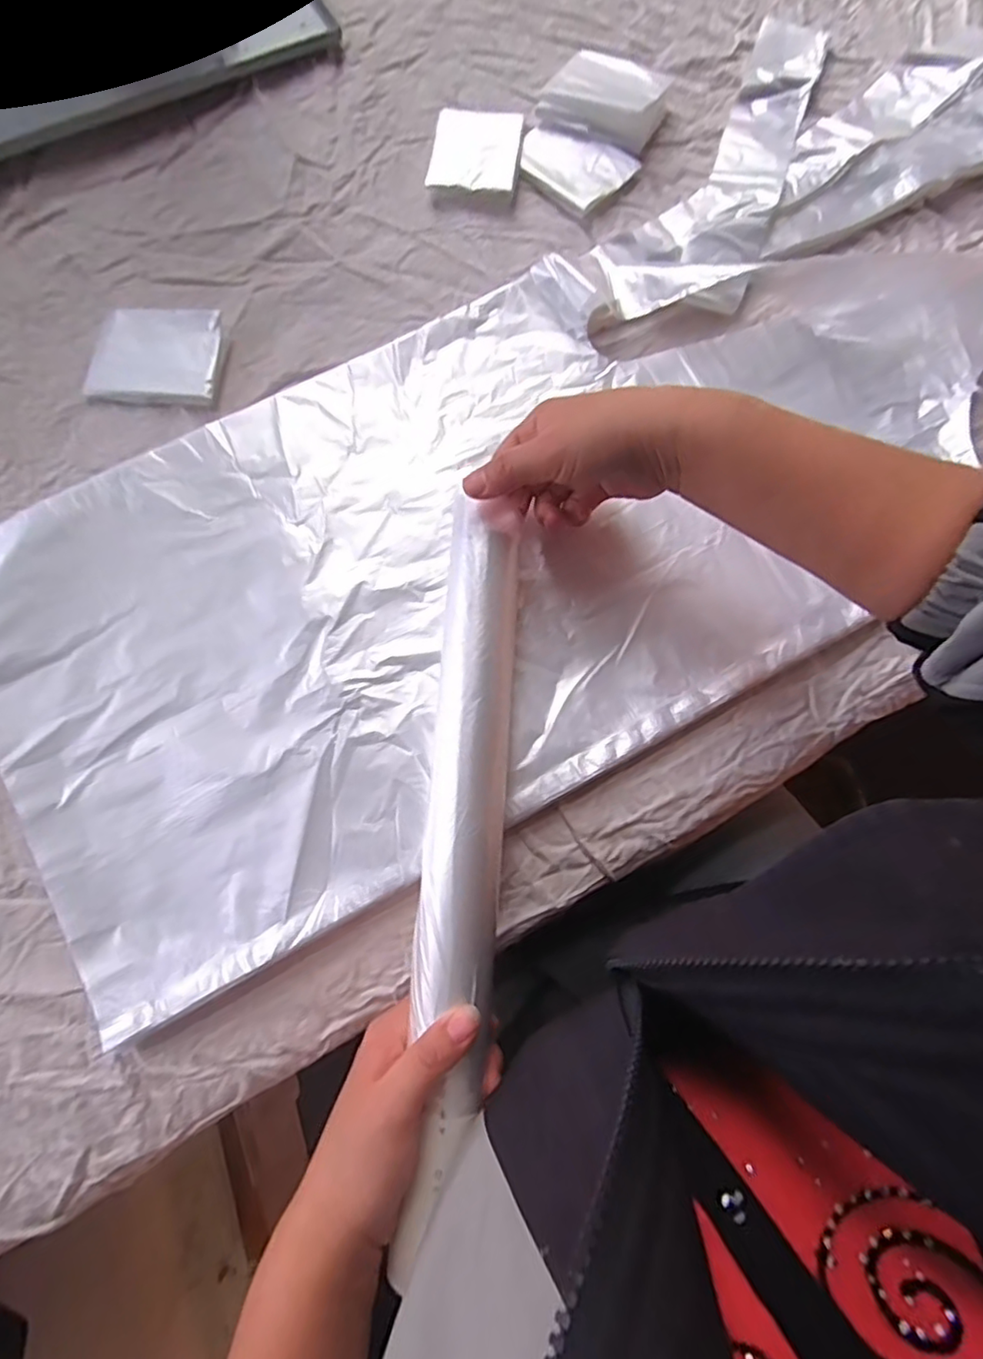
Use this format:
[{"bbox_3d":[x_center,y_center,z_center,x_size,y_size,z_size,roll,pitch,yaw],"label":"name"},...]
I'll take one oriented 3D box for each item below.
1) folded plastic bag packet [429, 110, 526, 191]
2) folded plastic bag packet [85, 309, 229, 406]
[{"bbox_3d":[-0.011,-0.398,0.455,0.064,0.009,0.082,6,78,1],"label":"folded plastic bag packet"},{"bbox_3d":[-0.225,-0.219,0.412,0.085,0.013,0.064,4,78,0],"label":"folded plastic bag packet"}]

